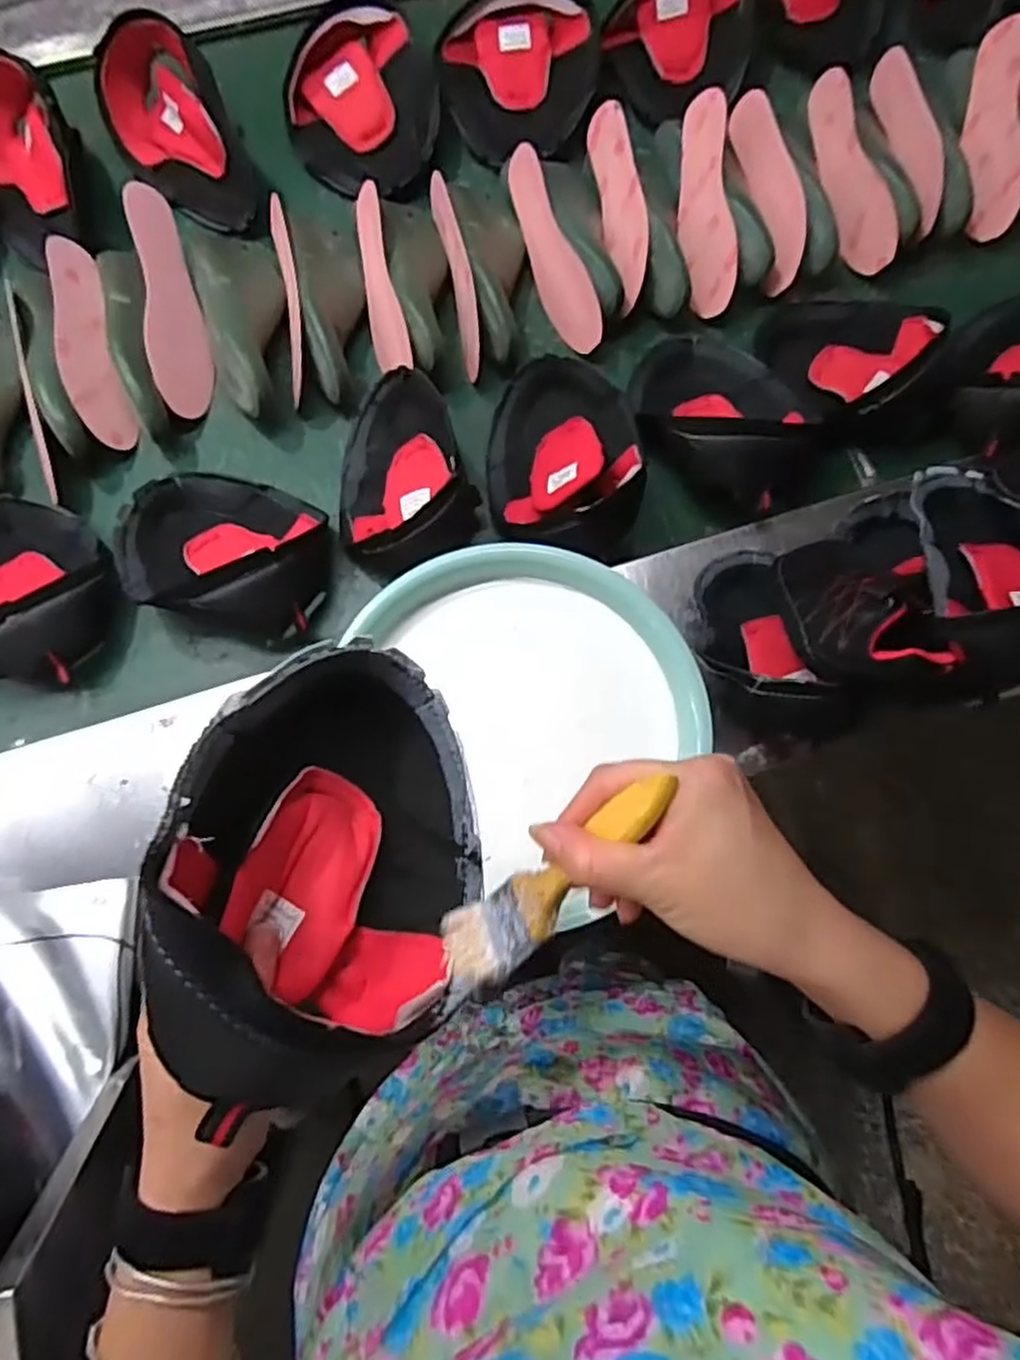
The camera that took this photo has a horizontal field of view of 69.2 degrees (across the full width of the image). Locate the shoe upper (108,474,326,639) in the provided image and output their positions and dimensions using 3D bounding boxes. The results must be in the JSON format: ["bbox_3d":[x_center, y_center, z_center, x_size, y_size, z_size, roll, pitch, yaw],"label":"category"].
[{"bbox_3d":[-0.285,-0.133,0.723,0.197,0.075,0.156,14,79,1],"label":"shoe upper"}]

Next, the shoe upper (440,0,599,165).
[{"bbox_3d":[0.010,-0.672,0.823,0.172,0.043,0.205,2,79,1],"label":"shoe upper"}]

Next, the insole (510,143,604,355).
[{"bbox_3d":[0.045,-0.459,0.797,0.008,0.074,0.216,-23,93,-30],"label":"insole"}]

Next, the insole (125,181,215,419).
[{"bbox_3d":[-0.351,-0.388,0.764,0.064,0.006,0.216,-18,107,-41],"label":"insole"}]

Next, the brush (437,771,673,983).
[{"bbox_3d":[0.018,0.091,0.331,0.036,0.023,0.143,45,119,8],"label":"brush"}]

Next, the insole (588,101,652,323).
[{"bbox_3d":[0.121,-0.511,0.802,0.039,0.060,0.220,-9,79,-3],"label":"insole"}]

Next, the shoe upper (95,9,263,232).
[{"bbox_3d":[-0.363,-0.599,0.805,0.125,0.092,0.208,-29,81,-7],"label":"shoe upper"}]

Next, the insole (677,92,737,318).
[{"bbox_3d":[0.213,-0.517,0.811,0.012,0.069,0.221,-12,98,-36],"label":"insole"}]

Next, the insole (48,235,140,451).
[{"bbox_3d":[-0.439,-0.351,0.761,0.014,0.063,0.223,-15,90,41],"label":"insole"}]

